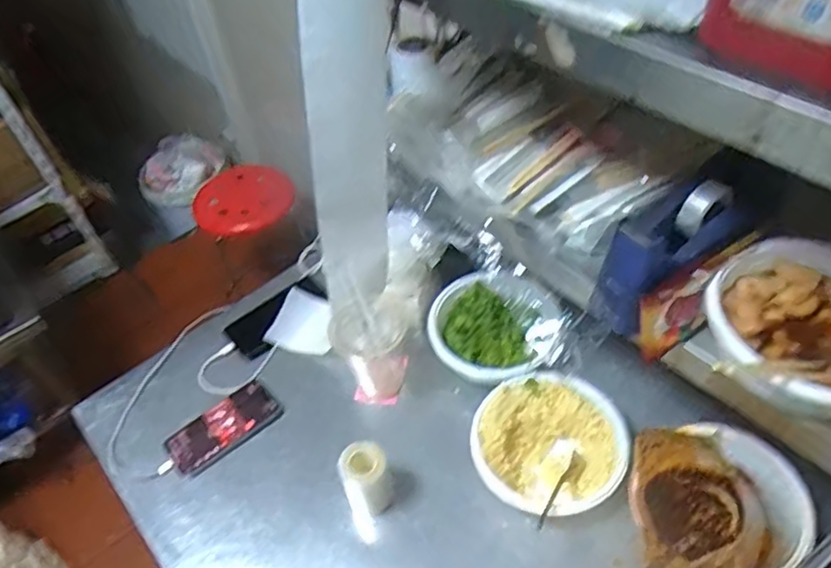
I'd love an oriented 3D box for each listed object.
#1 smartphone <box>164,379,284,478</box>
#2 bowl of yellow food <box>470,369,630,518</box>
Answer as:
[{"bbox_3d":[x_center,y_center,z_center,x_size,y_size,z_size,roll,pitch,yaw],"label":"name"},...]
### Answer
[{"bbox_3d":[-0.250,0.186,0.836,0.142,0.010,0.074,-37,56,-23],"label":"smartphone"},{"bbox_3d":[0.157,0.189,0.748,0.165,0.057,0.166,-3,50,4],"label":"bowl of yellow food"}]

